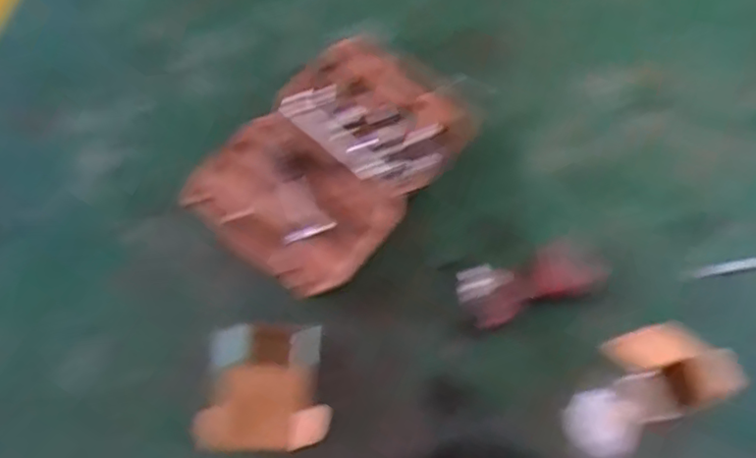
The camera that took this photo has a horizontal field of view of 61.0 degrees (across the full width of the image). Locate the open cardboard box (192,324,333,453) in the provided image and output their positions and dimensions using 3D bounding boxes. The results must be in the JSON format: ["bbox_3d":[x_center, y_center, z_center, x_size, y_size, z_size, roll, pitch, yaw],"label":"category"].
[{"bbox_3d":[-0.217,0.302,1.235,0.225,0.095,0.234,0,71,-5],"label":"open cardboard box"}]

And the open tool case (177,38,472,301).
[{"bbox_3d":[-0.091,-0.169,1.452,0.417,0.048,0.593,36,69,10],"label":"open tool case"}]

